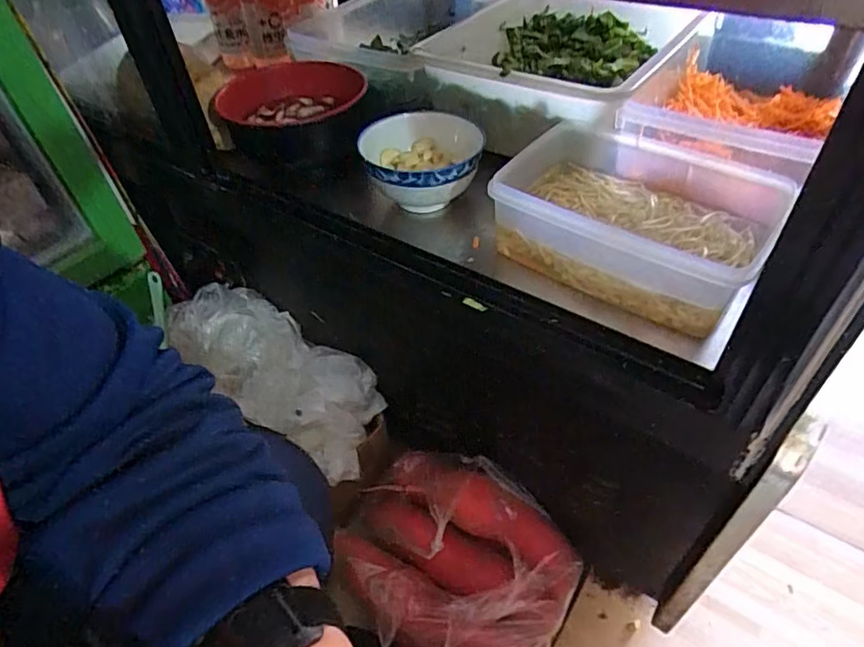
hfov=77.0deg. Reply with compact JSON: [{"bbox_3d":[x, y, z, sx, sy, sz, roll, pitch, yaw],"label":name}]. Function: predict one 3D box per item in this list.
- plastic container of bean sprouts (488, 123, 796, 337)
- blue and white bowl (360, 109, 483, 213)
[{"bbox_3d":[0.179,-0.099,0.488,0.213,0.082,0.163,25,53,26],"label":"plastic container of bean sprouts"},{"bbox_3d":[-0.009,-0.164,0.567,0.120,0.066,0.125,-4,45,1],"label":"blue and white bowl"}]

